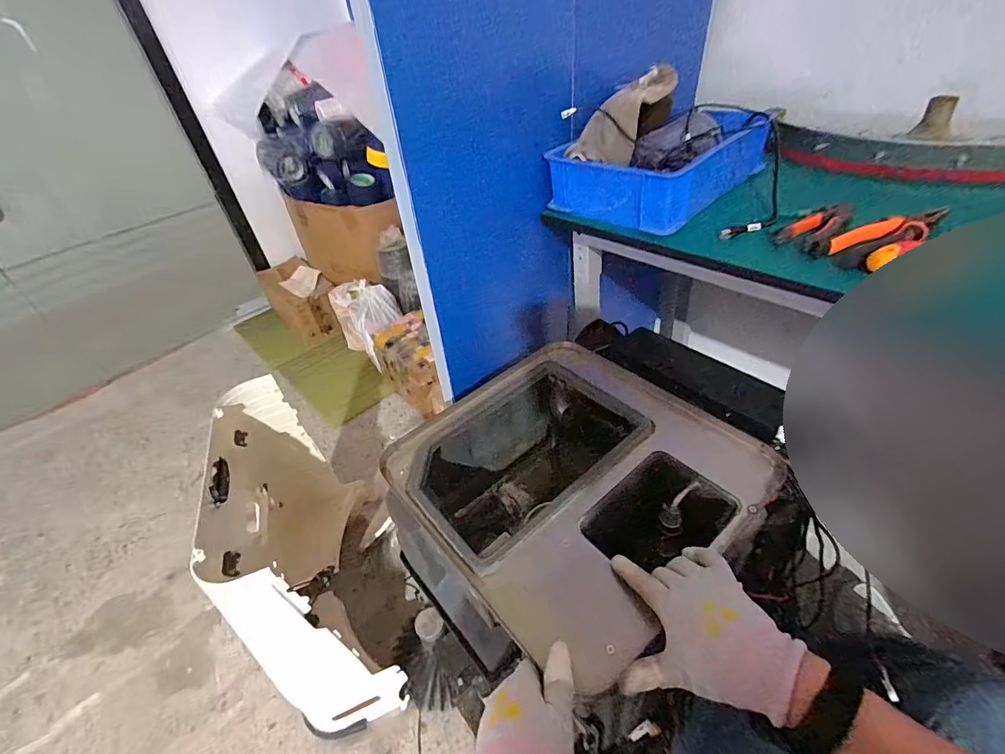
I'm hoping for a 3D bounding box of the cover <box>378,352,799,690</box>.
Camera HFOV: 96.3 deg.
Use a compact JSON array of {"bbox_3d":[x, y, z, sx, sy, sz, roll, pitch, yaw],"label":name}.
[{"bbox_3d":[0.066,0.113,0.554,0.394,0.069,0.384,-28,49,-29],"label":"cover"}]

